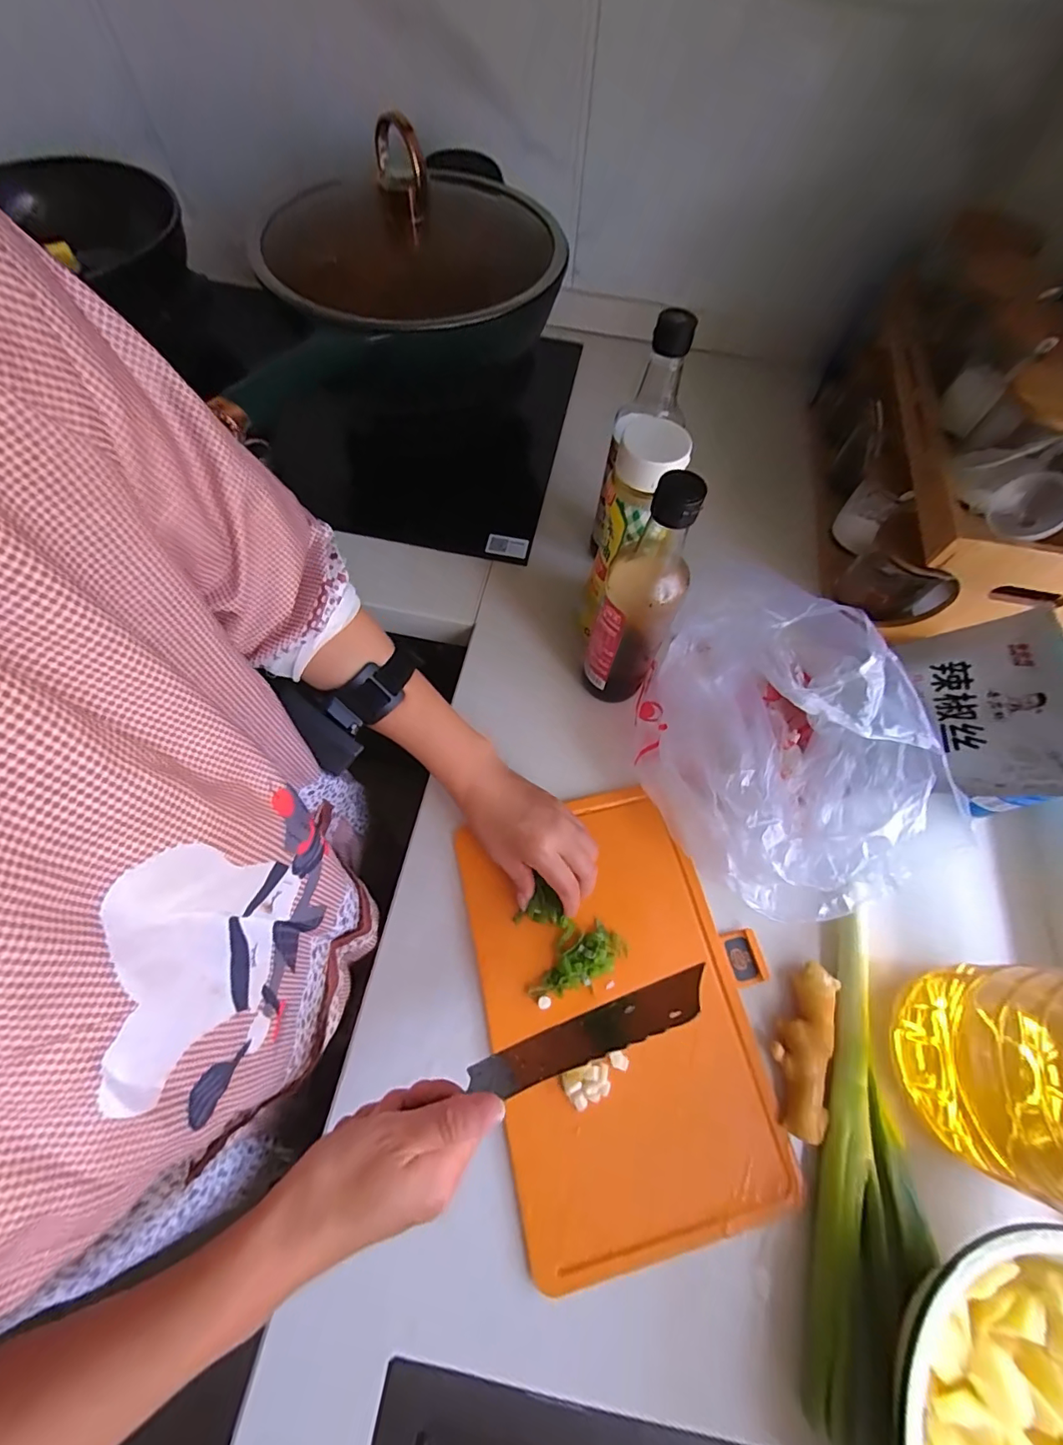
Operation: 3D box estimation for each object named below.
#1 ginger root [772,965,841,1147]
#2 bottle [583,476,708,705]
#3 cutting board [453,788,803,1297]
[{"bbox_3d":[0.215,0.256,0.397,0.043,0.028,0.118,16,67,5],"label":"ginger root"},{"bbox_3d":[0.089,-0.093,0.424,0.059,0.247,0.057,27,68,9],"label":"bottle"},{"bbox_3d":[0.075,0.224,0.410,0.223,0.015,0.317,-11,67,-8],"label":"cutting board"}]

